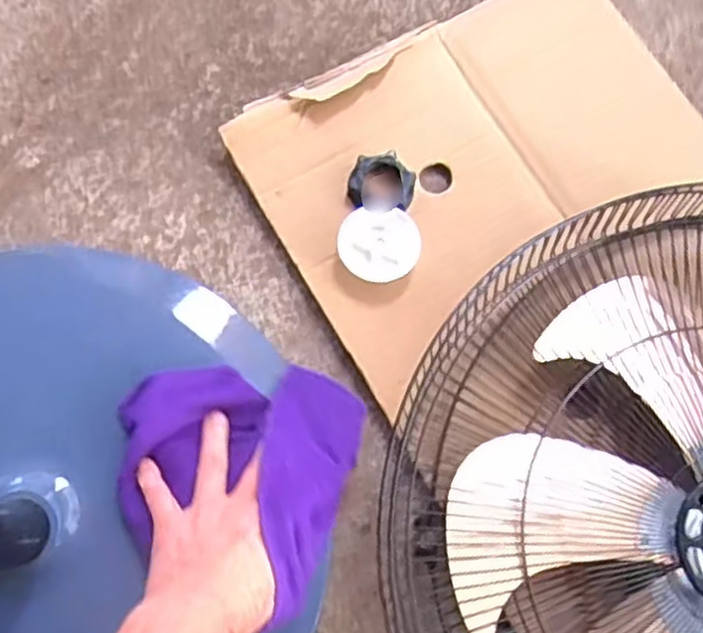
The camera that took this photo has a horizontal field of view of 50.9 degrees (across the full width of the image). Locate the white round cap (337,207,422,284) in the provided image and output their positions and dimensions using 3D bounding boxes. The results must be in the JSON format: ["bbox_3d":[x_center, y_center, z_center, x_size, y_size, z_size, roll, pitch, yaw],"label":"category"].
[{"bbox_3d":[0.021,-0.056,0.579,0.063,0.015,0.054,5,78,1],"label":"white round cap"}]

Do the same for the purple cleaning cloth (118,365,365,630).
[{"bbox_3d":[-0.081,0.097,0.501,0.155,0.076,0.149,17,78,4],"label":"purple cleaning cloth"}]

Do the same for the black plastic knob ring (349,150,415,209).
[{"bbox_3d":[0.025,-0.110,0.601,0.054,0.023,0.045,-4,75,-2],"label":"black plastic knob ring"}]

